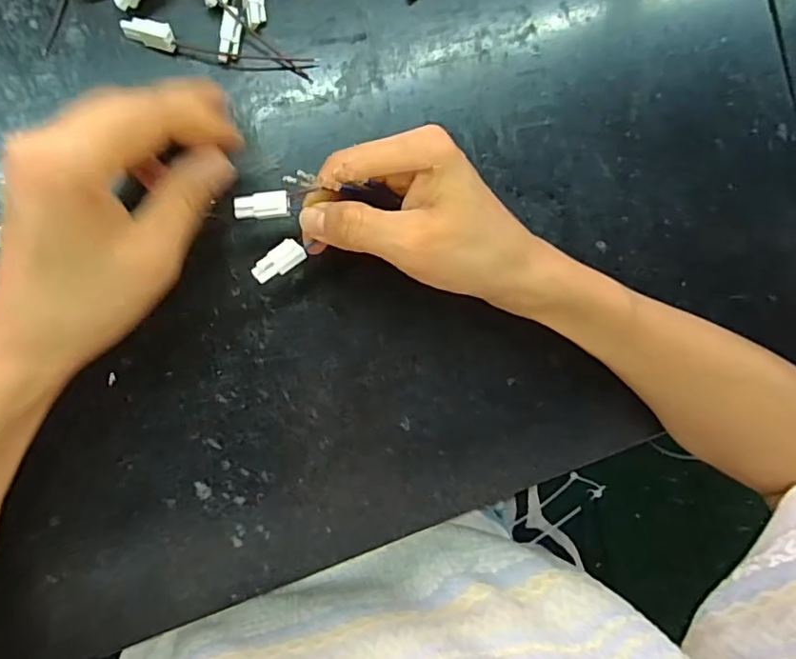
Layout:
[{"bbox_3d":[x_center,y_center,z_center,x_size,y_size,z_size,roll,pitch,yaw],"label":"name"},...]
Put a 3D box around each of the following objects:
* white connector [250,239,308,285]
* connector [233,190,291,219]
[{"bbox_3d":[-0.055,-0.031,0.264,0.025,0.004,0.012,-35,99,-5],"label":"white connector"},{"bbox_3d":[-0.062,-0.057,0.262,0.025,0.005,0.012,-2,95,-9],"label":"connector"}]

